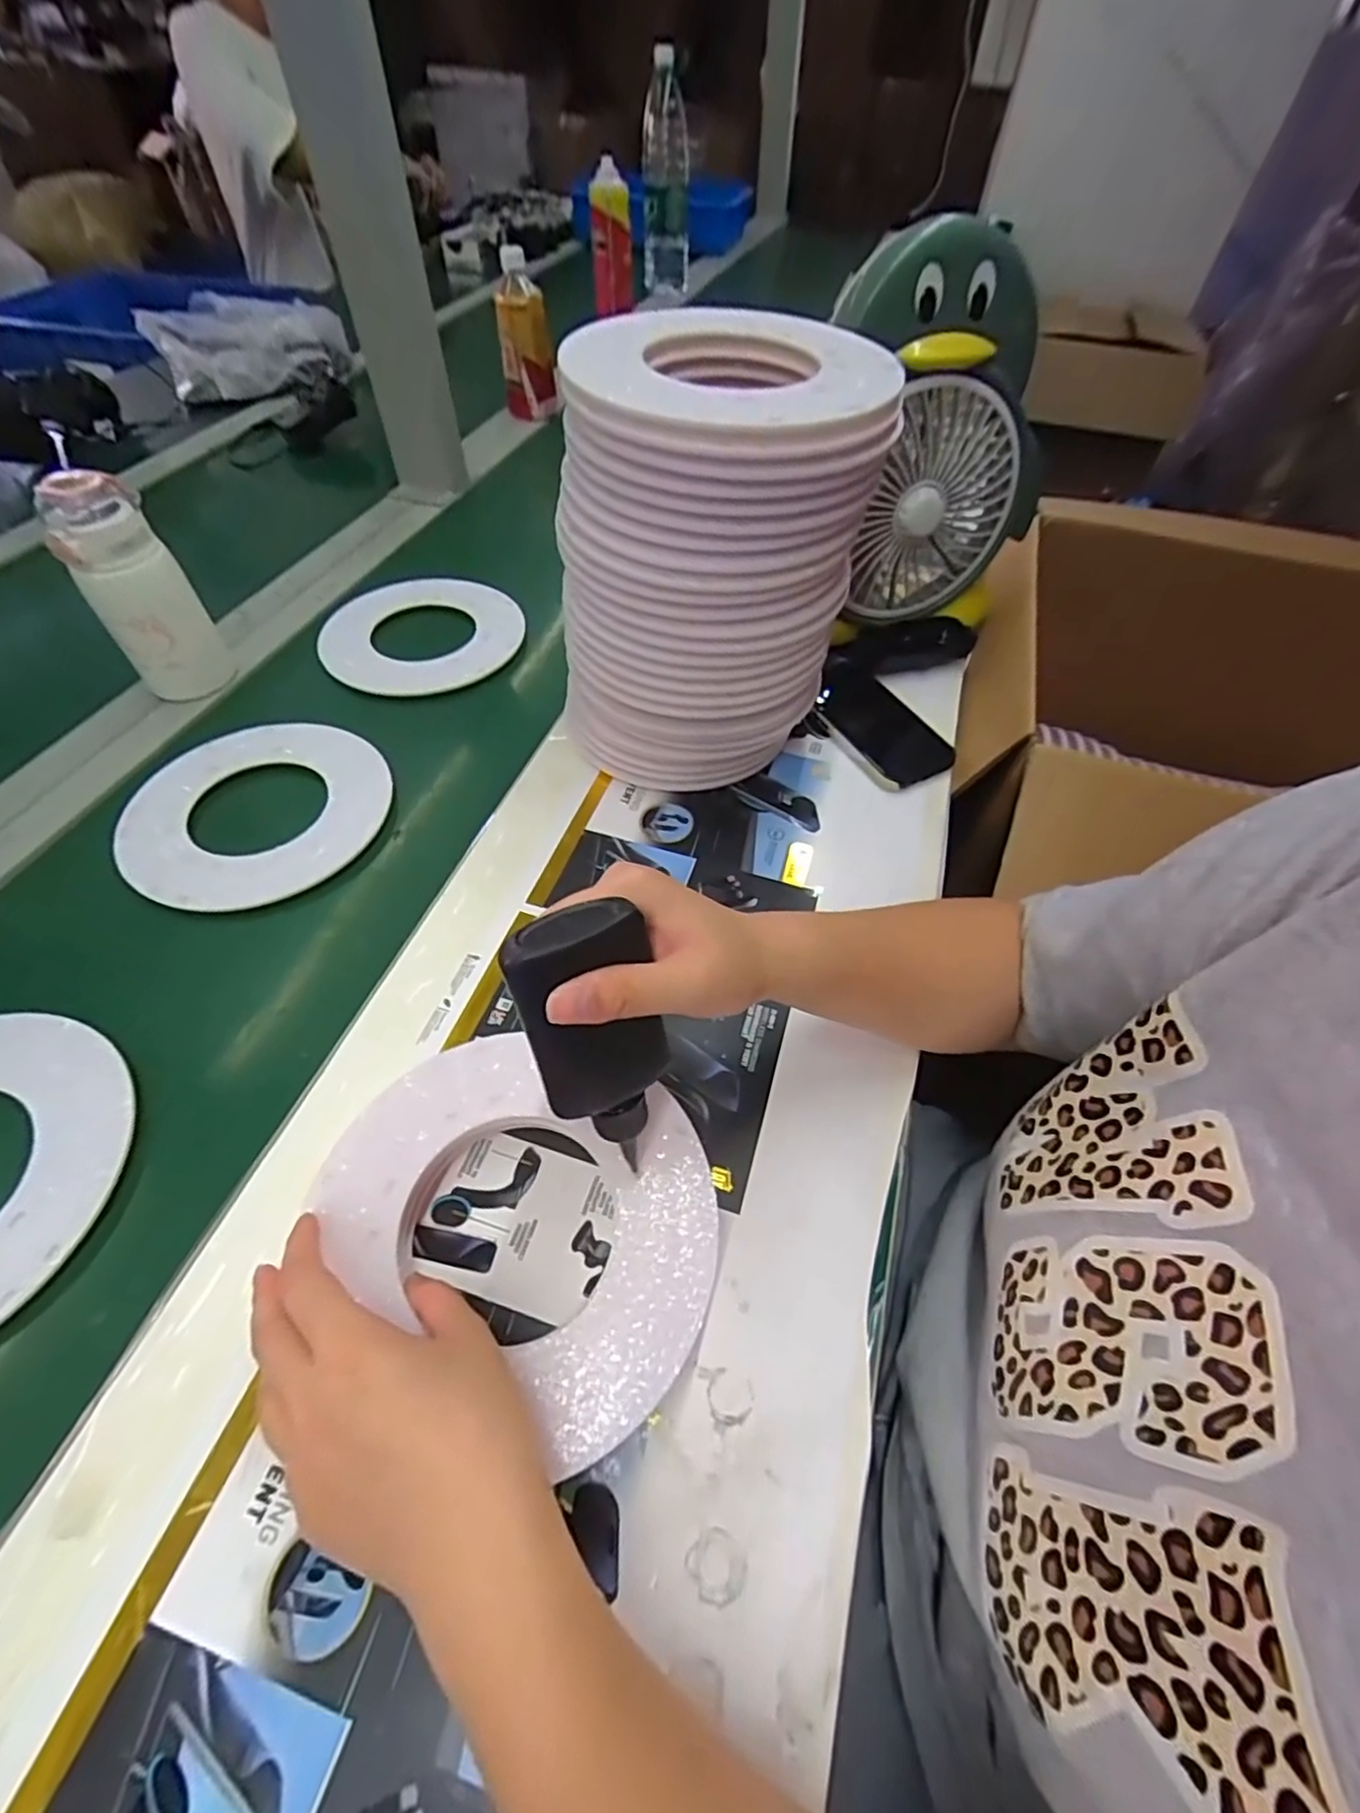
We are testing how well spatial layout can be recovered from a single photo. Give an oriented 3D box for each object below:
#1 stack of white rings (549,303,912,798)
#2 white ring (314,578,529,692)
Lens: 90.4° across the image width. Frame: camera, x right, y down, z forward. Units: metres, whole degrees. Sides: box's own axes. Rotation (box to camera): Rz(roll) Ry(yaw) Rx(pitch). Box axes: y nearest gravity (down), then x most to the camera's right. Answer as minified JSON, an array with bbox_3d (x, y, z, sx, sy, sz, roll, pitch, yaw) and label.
[{"bbox_3d":[0.028,-0.224,0.483,0.177,0.270,0.170,20,55,12],"label":"stack of white rings"},{"bbox_3d":[-0.250,-0.273,0.671,0.202,0.011,0.179,-23,58,-18],"label":"white ring"}]

